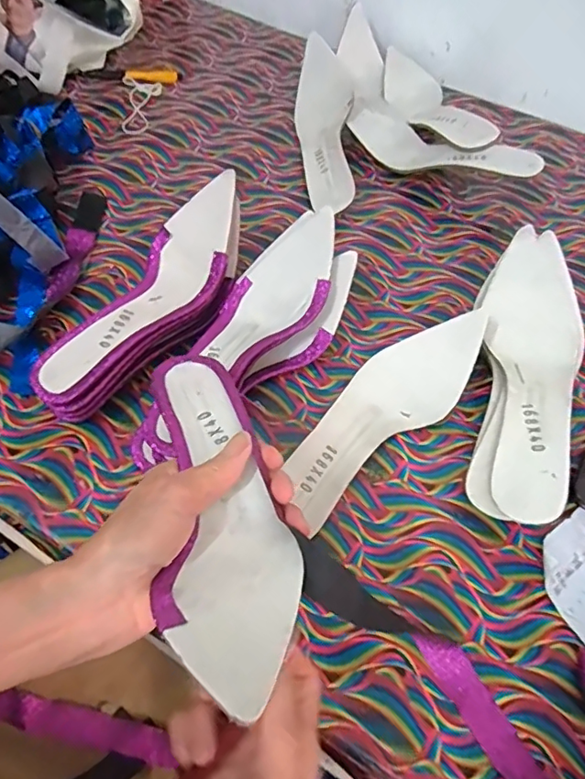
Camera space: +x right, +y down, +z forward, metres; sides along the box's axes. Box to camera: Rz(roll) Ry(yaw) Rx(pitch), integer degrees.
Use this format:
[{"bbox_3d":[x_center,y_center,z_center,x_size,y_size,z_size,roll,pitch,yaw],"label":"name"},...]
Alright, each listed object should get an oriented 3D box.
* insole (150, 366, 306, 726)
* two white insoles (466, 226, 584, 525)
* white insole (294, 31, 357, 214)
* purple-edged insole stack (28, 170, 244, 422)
[{"bbox_3d":[-0.042,0.060,0.314,0.069,0.042,0.242,-10,42,-9],"label":"insole"},{"bbox_3d":[0.196,-0.013,0.457,0.083,0.079,0.255,13,58,5],"label":"two white insoles"},{"bbox_3d":[0.037,-0.307,0.630,0.066,0.071,0.246,3,58,-2],"label":"white insole"},{"bbox_3d":[-0.122,-0.078,0.473,0.081,0.083,0.247,28,60,14],"label":"purple-edged insole stack"}]

